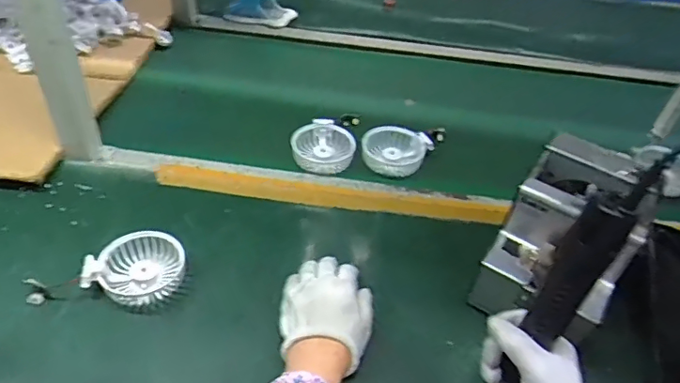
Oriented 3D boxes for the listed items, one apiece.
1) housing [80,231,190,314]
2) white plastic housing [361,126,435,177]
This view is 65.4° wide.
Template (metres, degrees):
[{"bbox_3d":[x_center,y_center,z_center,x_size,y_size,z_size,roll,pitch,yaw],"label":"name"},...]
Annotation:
[{"bbox_3d":[-0.224,0.087,0.598,0.096,0.034,0.087,17,47,9],"label":"housing"},{"bbox_3d":[0.082,-0.066,0.780,0.098,0.042,0.091,22,48,13],"label":"white plastic housing"}]

